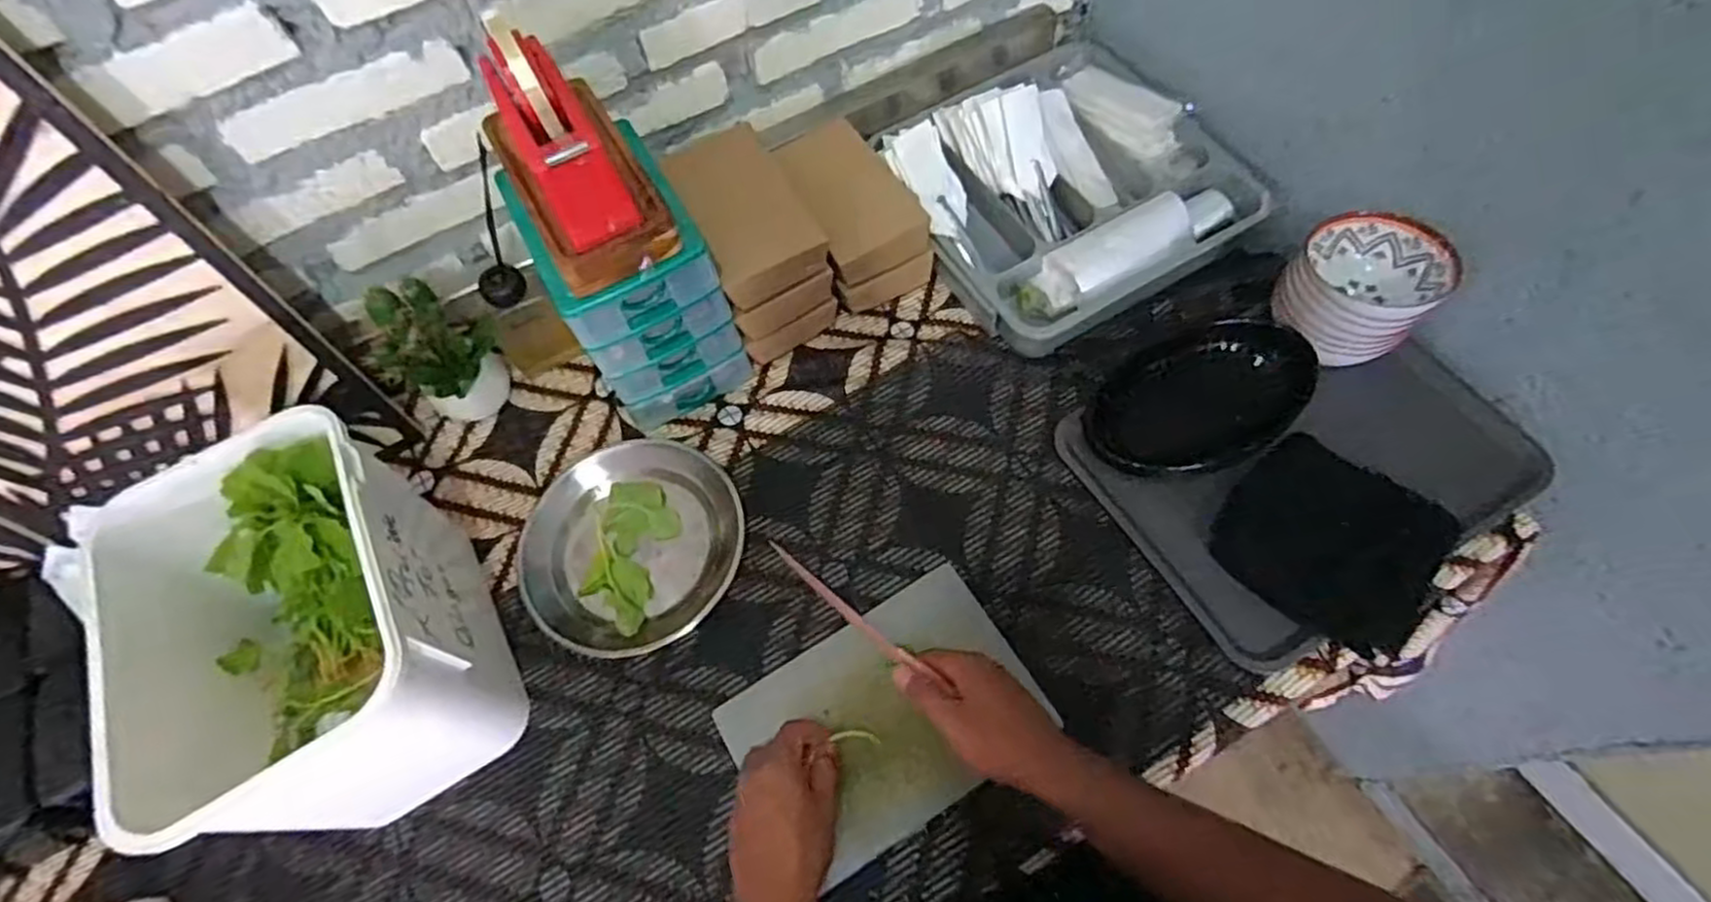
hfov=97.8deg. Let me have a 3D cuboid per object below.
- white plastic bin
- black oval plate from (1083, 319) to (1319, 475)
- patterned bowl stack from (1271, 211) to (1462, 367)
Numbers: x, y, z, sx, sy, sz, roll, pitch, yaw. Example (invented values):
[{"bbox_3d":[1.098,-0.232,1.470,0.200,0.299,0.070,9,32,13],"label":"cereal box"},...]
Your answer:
[{"bbox_3d":[-0.428,0.151,0.596,0.205,0.199,0.282,-29,66,-10],"label":"white plastic bin"},{"bbox_3d":[0.327,-0.052,0.714,0.201,0.029,0.140,-26,61,10],"label":"black oval plate"},{"bbox_3d":[0.460,-0.146,0.691,0.113,0.103,0.104,38,72,19],"label":"patterned bowl stack"}]

